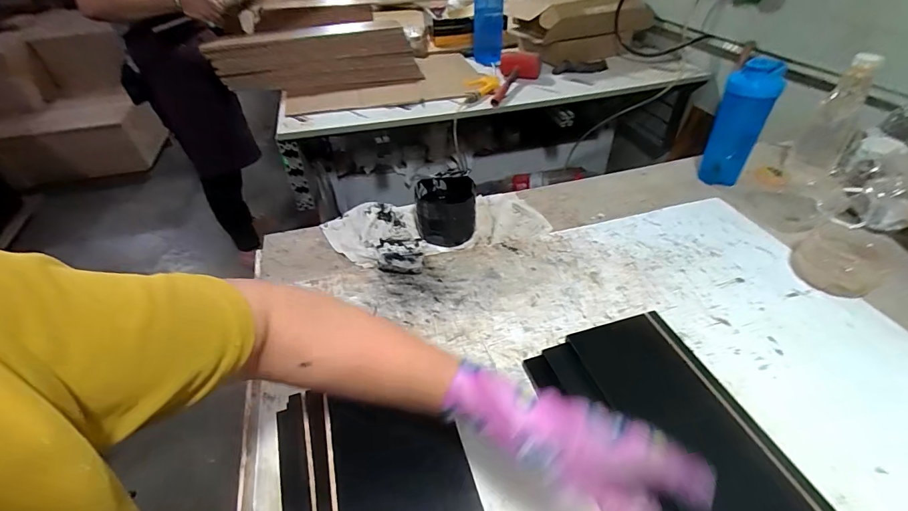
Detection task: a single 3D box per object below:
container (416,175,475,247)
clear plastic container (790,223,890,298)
[{"bbox_3d":[-0.015,-0.080,0.724,0.099,0.081,0.113,-3,41,-2],"label":"container"},{"bbox_3d":[0.563,0.005,0.618,0.091,0.070,0.097,8,41,10],"label":"clear plastic container"}]

